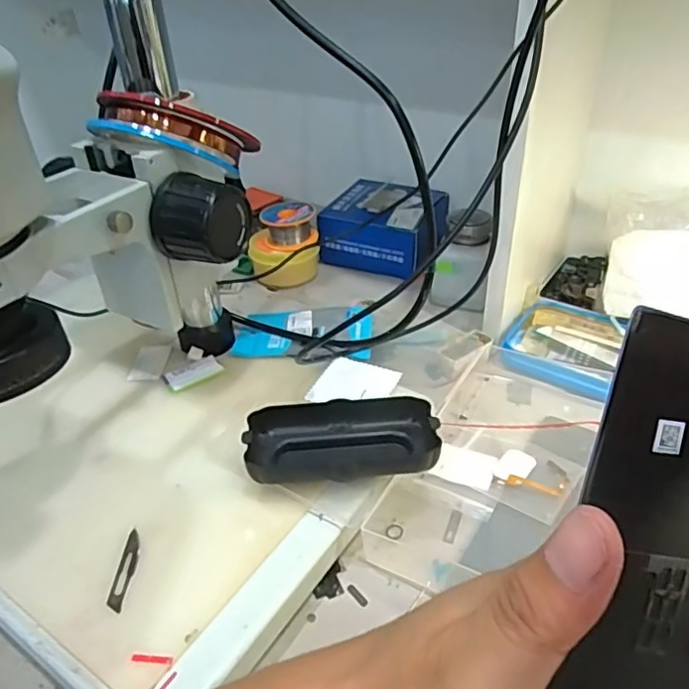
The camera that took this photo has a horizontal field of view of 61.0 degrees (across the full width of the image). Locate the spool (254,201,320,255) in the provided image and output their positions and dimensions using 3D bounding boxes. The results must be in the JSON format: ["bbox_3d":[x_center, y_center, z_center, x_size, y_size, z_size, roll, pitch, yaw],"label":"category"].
[{"bbox_3d":[-0.058,-0.119,0.589,0.059,0.034,0.059,-2,36,0],"label":"spool"}]

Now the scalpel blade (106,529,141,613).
[{"bbox_3d":[-0.112,0.115,0.301,0.009,0.004,0.045,-2,36,0],"label":"scalpel blade"}]

